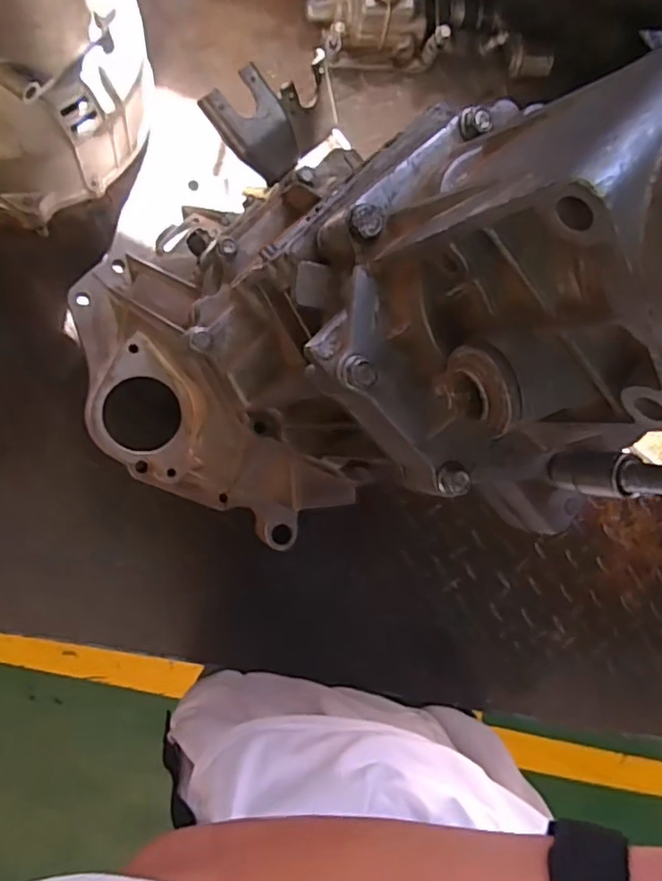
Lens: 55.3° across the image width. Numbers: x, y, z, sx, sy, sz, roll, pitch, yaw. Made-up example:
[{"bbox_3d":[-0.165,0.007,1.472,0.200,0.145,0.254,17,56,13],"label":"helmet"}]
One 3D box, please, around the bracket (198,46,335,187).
[{"bbox_3d":[-0.036,-0.236,0.458,0.096,0.058,0.061,-43,98,-5],"label":"bracket"}]

